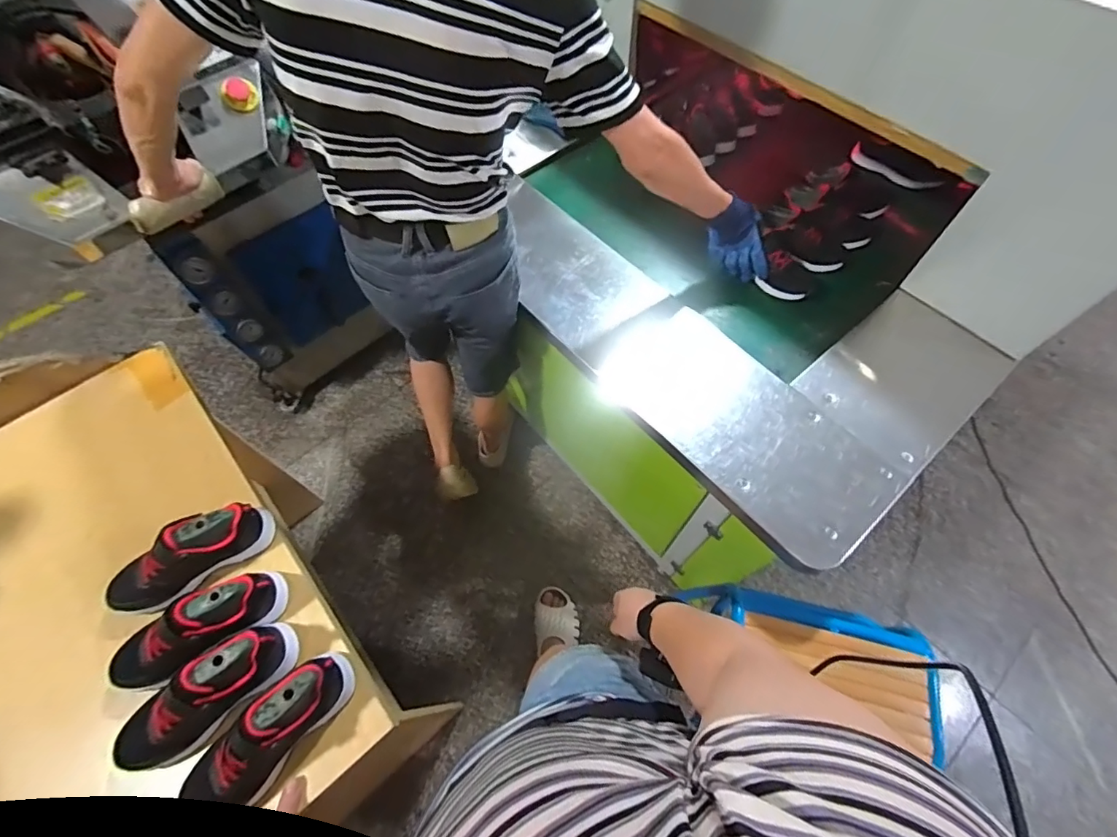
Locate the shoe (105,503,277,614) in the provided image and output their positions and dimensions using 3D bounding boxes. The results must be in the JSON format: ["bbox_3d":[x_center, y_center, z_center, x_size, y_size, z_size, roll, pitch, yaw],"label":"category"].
[{"bbox_3d":[-0.515,0.190,0.683,0.215,0.086,0.066,-29,66,-14],"label":"shoe"}]

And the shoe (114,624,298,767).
[{"bbox_3d":[-0.439,0.335,0.609,0.213,0.095,0.080,-37,68,-17],"label":"shoe"}]

